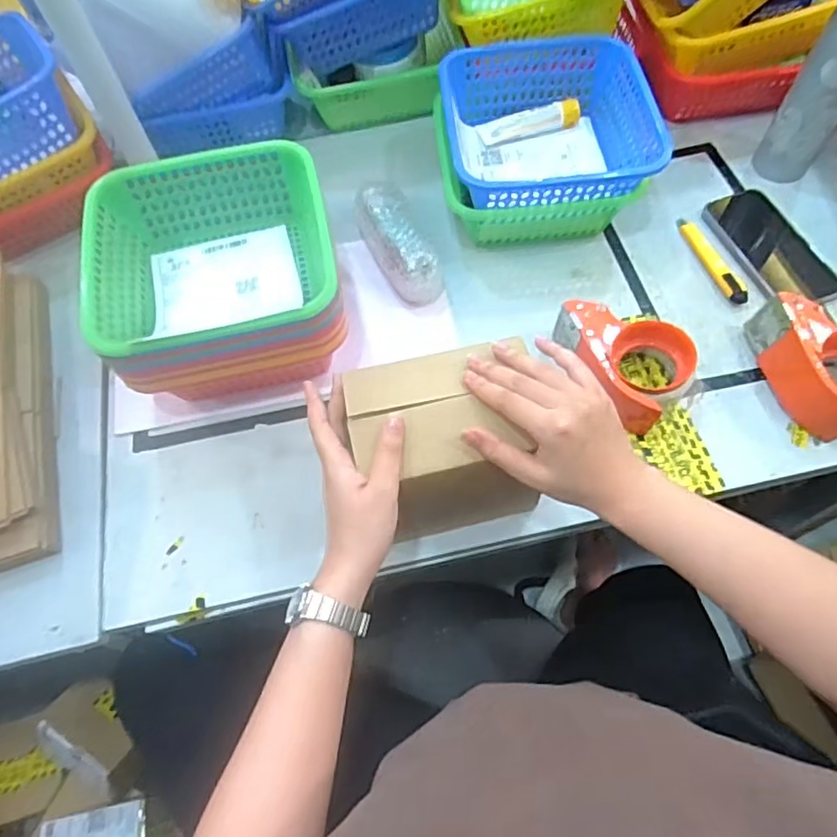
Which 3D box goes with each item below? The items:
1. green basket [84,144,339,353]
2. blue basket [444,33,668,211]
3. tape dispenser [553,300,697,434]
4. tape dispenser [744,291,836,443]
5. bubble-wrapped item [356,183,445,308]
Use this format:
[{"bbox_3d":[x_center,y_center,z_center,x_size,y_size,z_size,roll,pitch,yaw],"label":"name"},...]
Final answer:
[{"bbox_3d":[-0.197,-0.158,0.589,0.219,0.085,0.215,-16,64,-4],"label":"green basket"},{"bbox_3d":[0.141,-0.330,0.686,0.220,0.082,0.222,-7,64,0],"label":"blue basket"},{"bbox_3d":[0.209,-0.066,0.604,0.090,0.068,0.142,-29,66,-11],"label":"tape dispenser"},{"bbox_3d":[0.404,-0.058,0.591,0.087,0.060,0.145,-18,64,-5],"label":"tape dispenser"},{"bbox_3d":[-0.020,-0.204,0.689,0.064,0.059,0.159,-25,65,-8],"label":"bubble-wrapped item"}]

